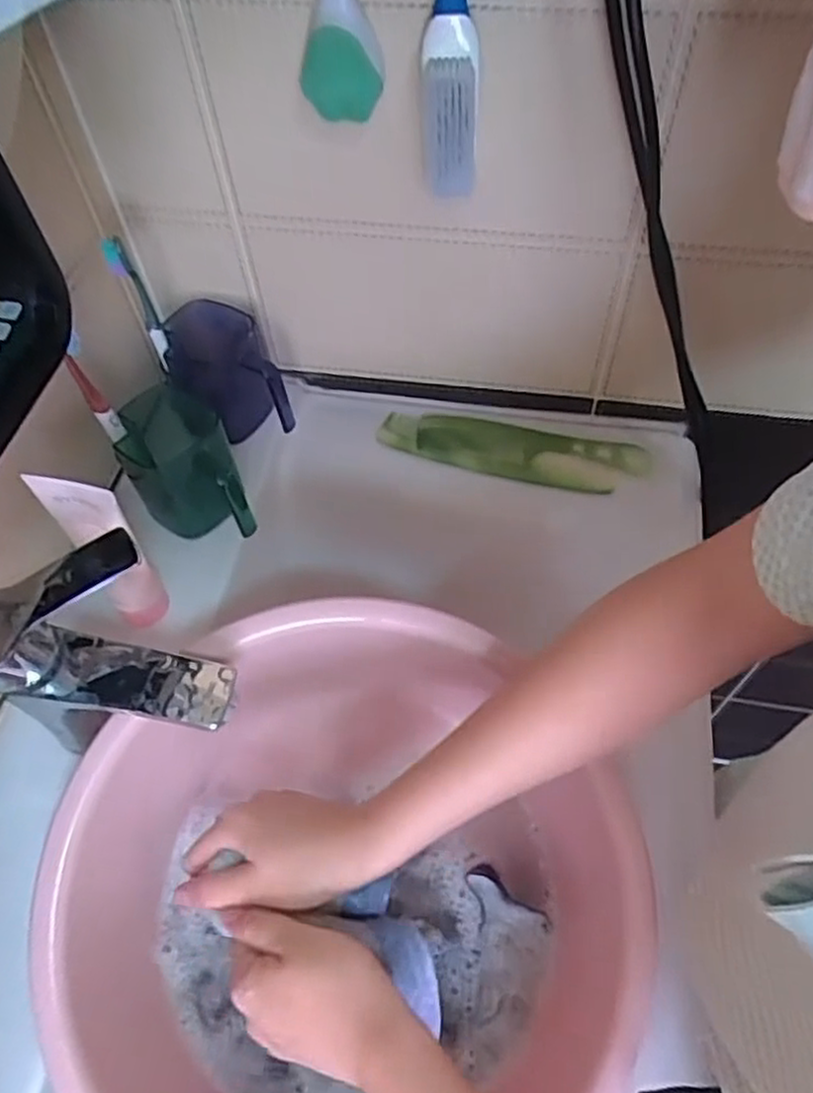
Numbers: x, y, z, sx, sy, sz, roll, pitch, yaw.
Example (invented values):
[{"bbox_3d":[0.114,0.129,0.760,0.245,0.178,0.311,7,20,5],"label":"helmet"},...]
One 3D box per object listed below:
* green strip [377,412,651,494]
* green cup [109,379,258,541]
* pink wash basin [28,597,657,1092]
[{"bbox_3d":[0.095,-0.088,0.650,0.236,0.010,0.064,11,58,10],"label":"green strip"},{"bbox_3d":[-0.177,-0.059,0.571,0.075,0.086,0.110,-25,59,-13],"label":"green cup"},{"bbox_3d":[-0.052,0.211,0.441,0.308,0.175,0.290,-1,56,2],"label":"pink wash basin"}]

